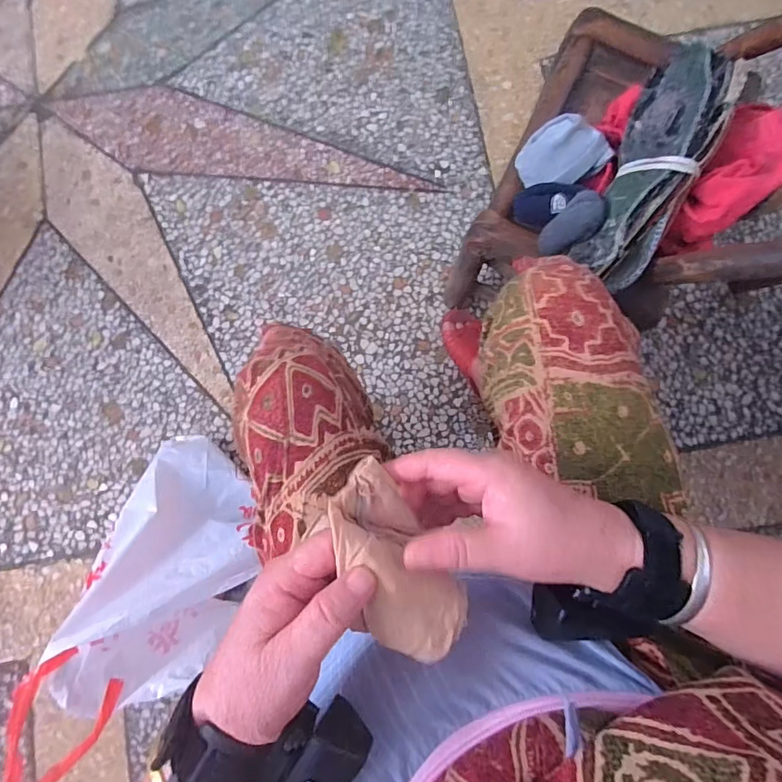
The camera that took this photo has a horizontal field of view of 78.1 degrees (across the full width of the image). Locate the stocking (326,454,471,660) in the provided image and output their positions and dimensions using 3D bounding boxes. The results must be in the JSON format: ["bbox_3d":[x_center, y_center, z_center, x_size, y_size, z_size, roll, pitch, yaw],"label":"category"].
[{"bbox_3d":[0.002,0.090,0.251,0.047,0.032,0.103,-28,83,-4],"label":"stocking"}]

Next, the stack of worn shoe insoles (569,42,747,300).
[{"bbox_3d":[0.285,-0.238,0.526,0.085,0.084,0.259,22,94,4],"label":"stack of worn shoe insoles"}]

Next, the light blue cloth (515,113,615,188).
[{"bbox_3d":[0.208,-0.294,0.592,0.101,0.034,0.073,-28,82,-4],"label":"light blue cloth"}]

